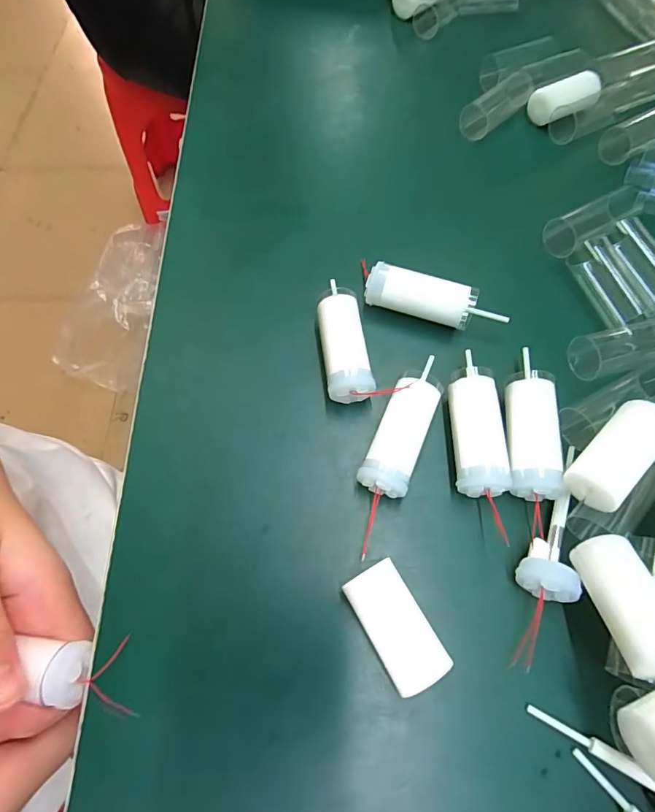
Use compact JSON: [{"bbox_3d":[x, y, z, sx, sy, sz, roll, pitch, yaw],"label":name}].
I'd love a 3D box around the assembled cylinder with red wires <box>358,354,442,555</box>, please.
[{"bbox_3d":[0.028,0.019,0.187,0.019,0.021,0.078,22,67,11],"label":"assembled cylinder with red wires"}]

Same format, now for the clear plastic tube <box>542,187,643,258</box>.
[{"bbox_3d":[0.144,-0.100,0.243,0.055,0.013,0.017,-28,67,-11],"label":"clear plastic tube"}]

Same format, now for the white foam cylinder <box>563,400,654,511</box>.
[{"bbox_3d":[0.109,0.018,0.167,0.042,0.016,0.020,-40,70,-16],"label":"white foam cylinder"}]

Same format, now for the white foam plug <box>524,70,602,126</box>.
[{"bbox_3d":[0.151,-0.196,0.285,0.042,0.016,0.017,-17,65,10],"label":"white foam plug"}]

